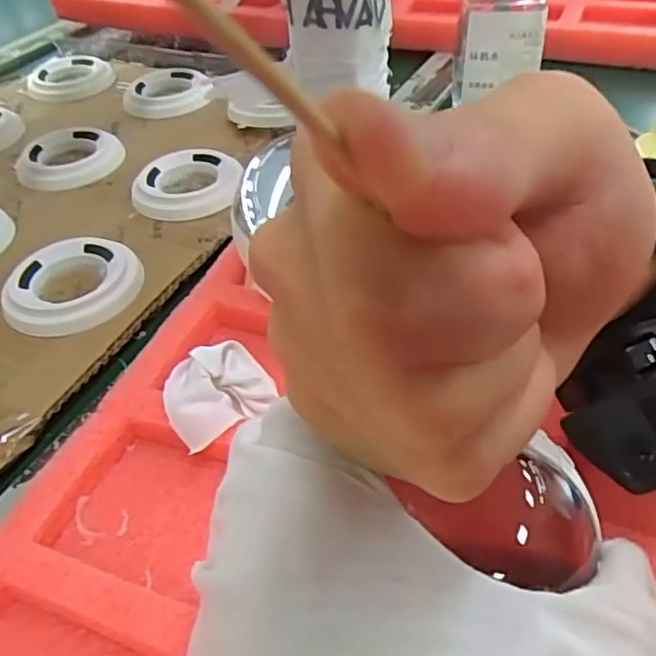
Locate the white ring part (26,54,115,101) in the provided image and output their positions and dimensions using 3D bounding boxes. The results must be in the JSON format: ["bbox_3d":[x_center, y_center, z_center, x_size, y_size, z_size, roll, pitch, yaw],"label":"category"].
[{"bbox_3d":[-0.219,-0.213,0.540,0.069,0.014,0.074,-20,44,-17],"label":"white ring part"}]

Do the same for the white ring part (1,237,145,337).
[{"bbox_3d":[-0.134,-0.024,0.336,0.068,0.013,0.068,-14,43,-11],"label":"white ring part"}]

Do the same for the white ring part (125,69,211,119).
[{"bbox_3d":[-0.127,-0.188,0.504,0.066,0.011,0.067,-5,42,-1],"label":"white ring part"}]

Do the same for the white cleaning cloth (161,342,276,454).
[{"bbox_3d":[-0.043,0.023,0.246,0.040,0.008,0.040,-20,44,-17],"label":"white cleaning cloth"}]

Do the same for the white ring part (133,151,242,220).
[{"bbox_3d":[-0.088,-0.093,0.399,0.065,0.010,0.065,-5,42,0],"label":"white ring part"}]

